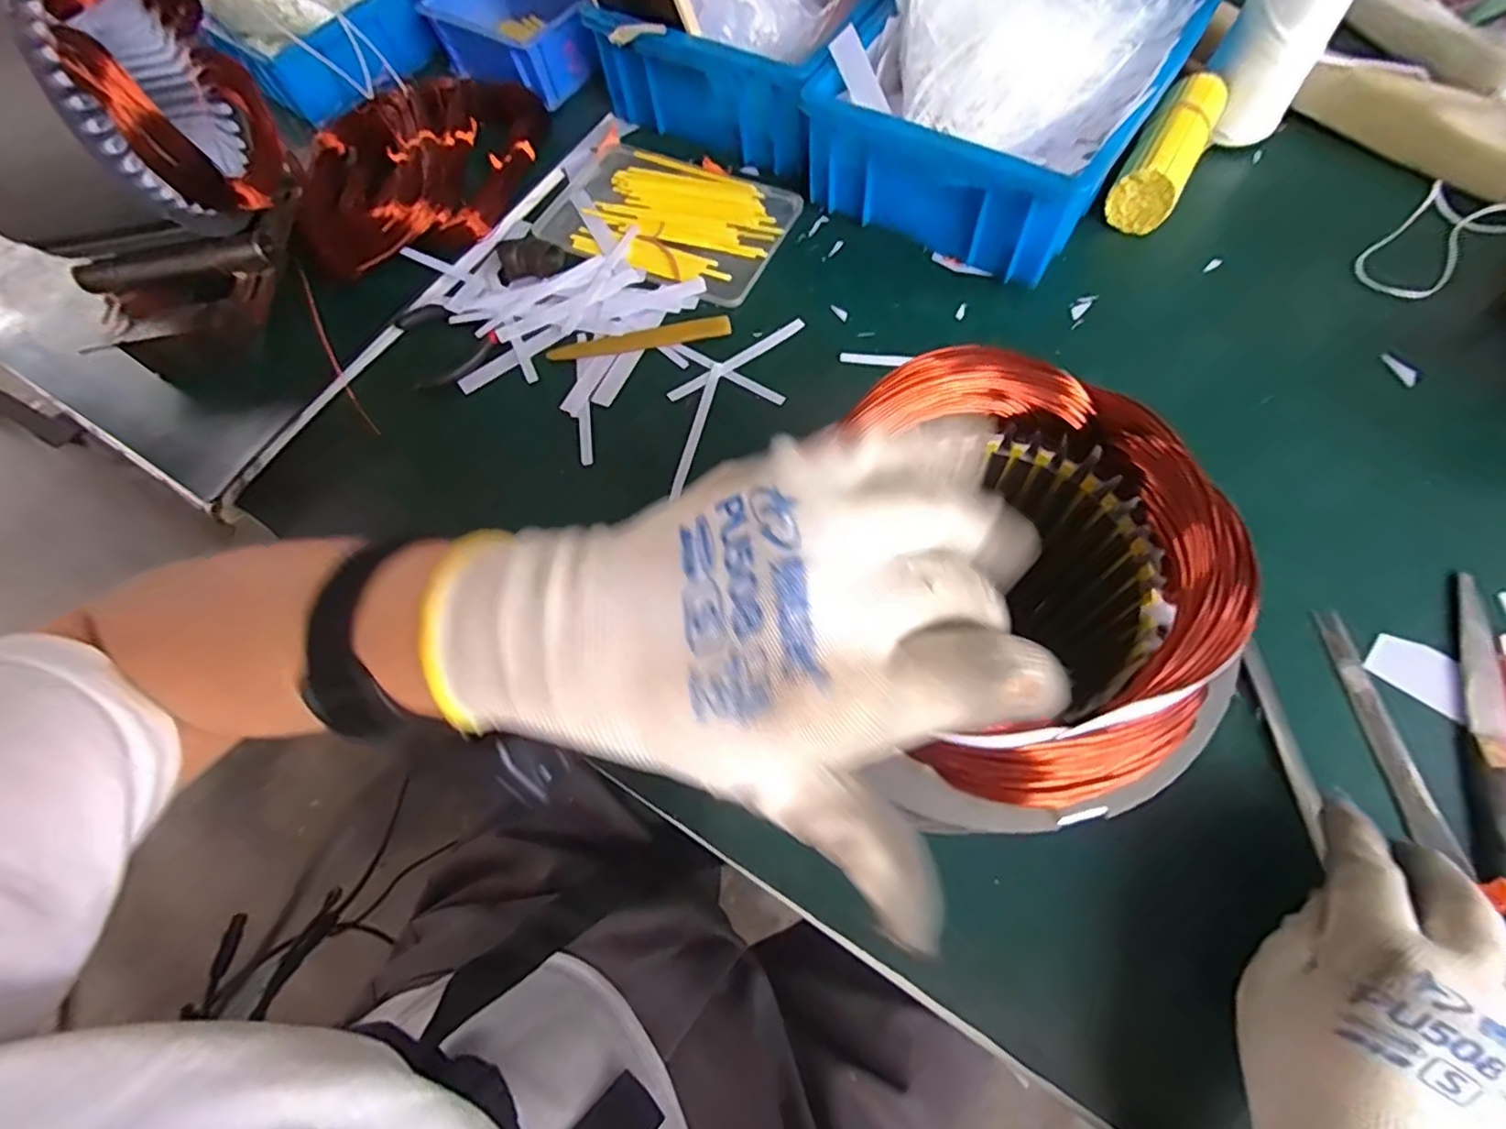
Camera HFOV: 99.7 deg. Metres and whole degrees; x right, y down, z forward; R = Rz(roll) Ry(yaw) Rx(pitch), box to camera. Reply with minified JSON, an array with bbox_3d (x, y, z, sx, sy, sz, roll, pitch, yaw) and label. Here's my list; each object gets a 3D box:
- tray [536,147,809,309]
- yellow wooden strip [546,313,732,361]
[{"bbox_3d":[-0.067,-0.271,0.491,0.182,0.009,0.126,20,70,14],"label":"tray"},{"bbox_3d":[-0.081,-0.159,0.451,0.129,0.004,0.019,-9,71,2],"label":"yellow wooden strip"}]

